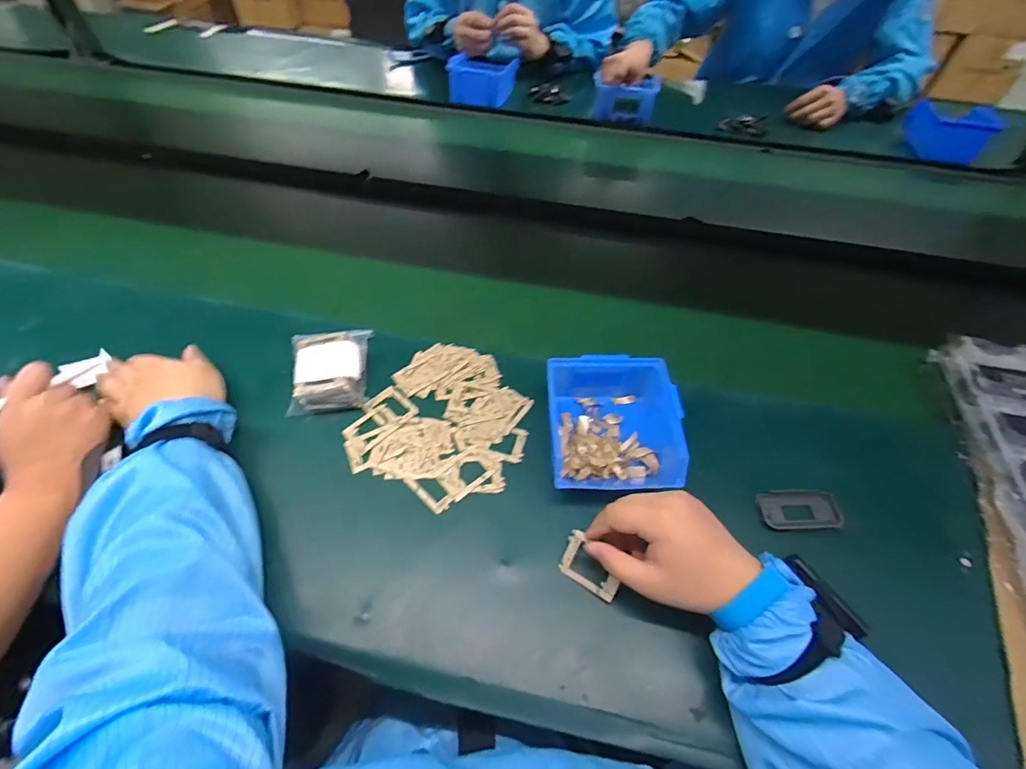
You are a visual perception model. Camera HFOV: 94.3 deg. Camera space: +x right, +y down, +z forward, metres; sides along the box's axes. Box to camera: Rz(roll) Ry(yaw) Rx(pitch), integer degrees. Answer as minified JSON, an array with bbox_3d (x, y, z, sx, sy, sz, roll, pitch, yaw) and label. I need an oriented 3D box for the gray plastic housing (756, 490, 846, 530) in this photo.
[{"bbox_3d":[0.278,0.122,0.463,0.078,0.012,0.040,-2,53,-4],"label":"gray plastic housing"}]

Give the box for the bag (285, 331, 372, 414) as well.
[{"bbox_3d":[-0.209,-0.019,0.541,0.082,0.030,0.102,-5,53,-6],"label":"bag"}]

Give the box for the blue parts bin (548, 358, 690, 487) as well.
[{"bbox_3d":[0.099,0.039,0.487,0.122,0.067,0.138,1,53,-1],"label":"blue parts bin"}]

